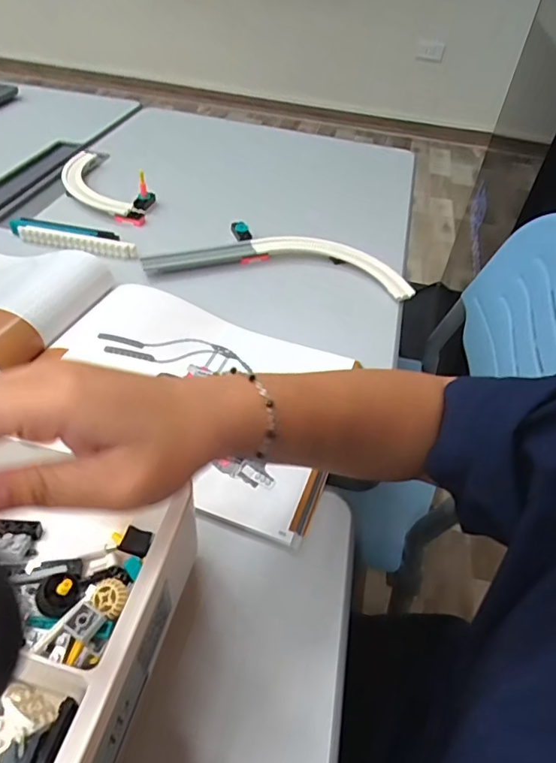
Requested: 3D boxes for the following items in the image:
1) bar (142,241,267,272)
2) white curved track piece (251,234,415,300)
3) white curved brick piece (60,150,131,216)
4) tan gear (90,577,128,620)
[{"bbox_3d":[-0.086,-0.139,0.557,0.125,0.010,0.018,-14,50,-20],"label":"bar"},{"bbox_3d":[0.065,-0.137,0.566,0.183,0.018,0.049,20,47,11],"label":"white curved track piece"},{"bbox_3d":[-0.245,-0.255,0.653,0.060,0.027,0.168,-18,51,-23],"label":"white curved brick piece"},{"bbox_3d":[-0.092,0.118,0.276,0.020,0.006,0.017,29,50,20],"label":"tan gear"}]

